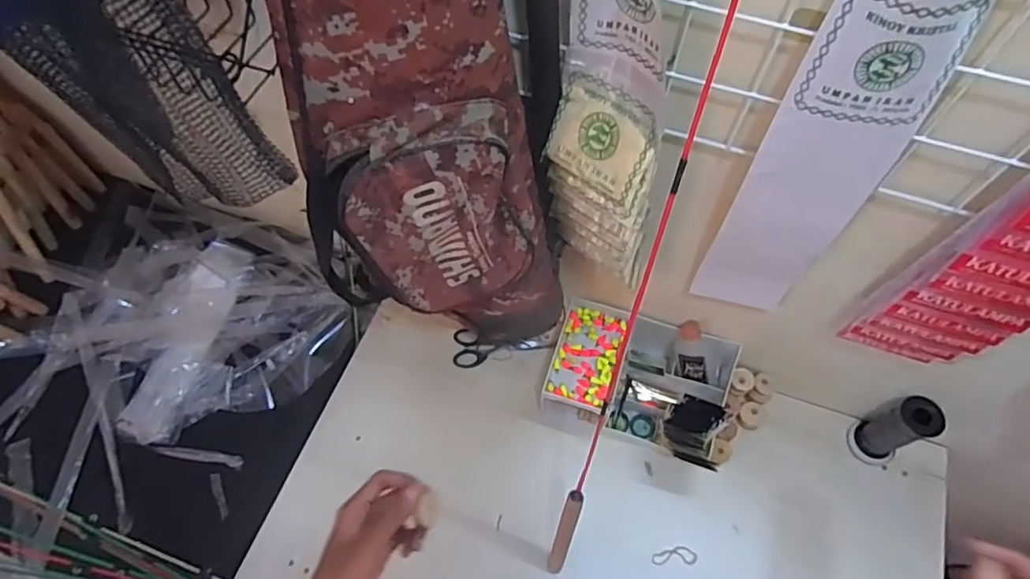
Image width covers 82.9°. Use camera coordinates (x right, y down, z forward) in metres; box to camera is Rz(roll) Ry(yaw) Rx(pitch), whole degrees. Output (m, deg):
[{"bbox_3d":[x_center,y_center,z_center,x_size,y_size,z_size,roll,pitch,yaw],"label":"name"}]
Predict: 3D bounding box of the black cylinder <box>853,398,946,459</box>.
[{"bbox_3d":[0.487,0.177,0.742,0.055,0.118,0.054,-24,64,-12],"label":"black cylinder"}]

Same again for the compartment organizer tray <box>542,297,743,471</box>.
[{"bbox_3d":[0.163,0.121,0.785,0.226,0.093,0.162,21,64,12],"label":"compartment organizer tray"}]

